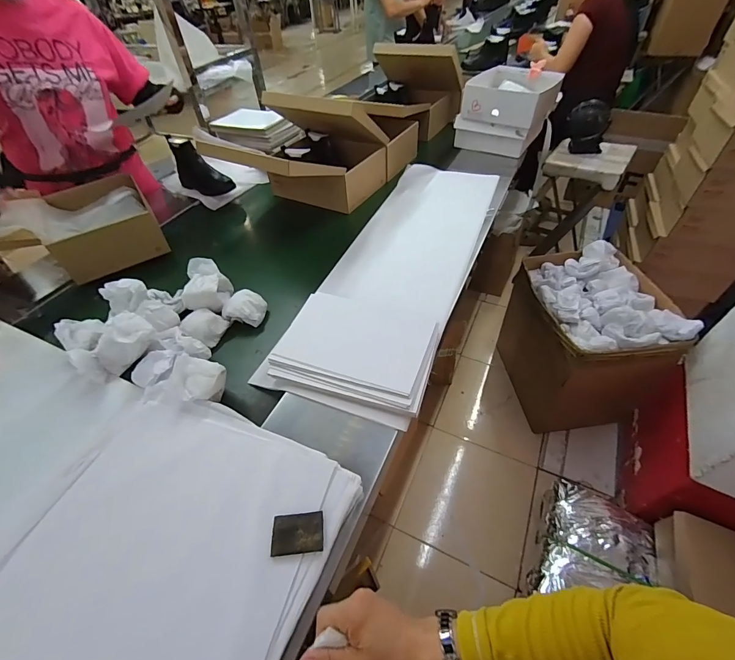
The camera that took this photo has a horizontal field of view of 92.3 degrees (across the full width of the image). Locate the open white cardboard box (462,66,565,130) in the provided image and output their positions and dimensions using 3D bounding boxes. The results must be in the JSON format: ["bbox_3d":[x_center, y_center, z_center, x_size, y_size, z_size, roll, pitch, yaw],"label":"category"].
[{"bbox_3d":[0.535,-0.857,1.303,0.269,0.117,0.309,27,55,26],"label":"open white cardboard box"}]

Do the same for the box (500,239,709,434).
[{"bbox_3d":[0.756,0.050,1.290,0.379,0.524,0.466,-8,47,-3],"label":"box"}]

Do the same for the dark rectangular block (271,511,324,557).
[{"bbox_3d":[-0.097,0.287,0.498,0.070,0.020,0.050,-7,47,-2],"label":"dark rectangular block"}]

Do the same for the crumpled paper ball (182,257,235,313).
[{"bbox_3d":[-0.388,-0.101,0.862,0.098,0.085,0.136,-9,47,-4],"label":"crumpled paper ball"}]

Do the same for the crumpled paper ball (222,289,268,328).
[{"bbox_3d":[-0.290,-0.052,0.837,0.087,0.059,0.071,5,48,9],"label":"crumpled paper ball"}]

